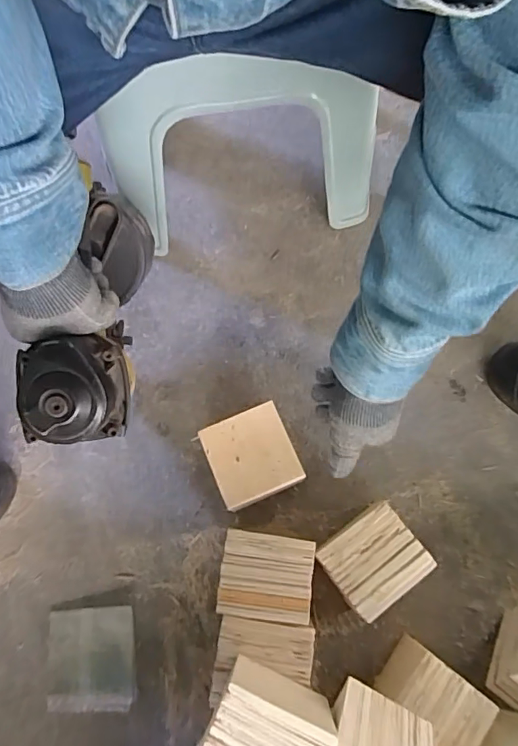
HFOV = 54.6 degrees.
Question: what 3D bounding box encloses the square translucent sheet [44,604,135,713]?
[{"bbox_3d":[-0.186,0.315,0.553,0.094,0.011,0.100,-4,73,-2],"label":"square translucent sheet"}]

